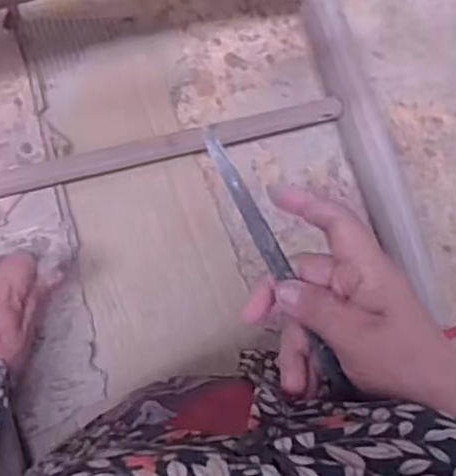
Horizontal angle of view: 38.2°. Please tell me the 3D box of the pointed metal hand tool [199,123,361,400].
[{"bbox_3d":[0.025,0.010,0.372,0.011,0.006,0.163,-26,87,-9],"label":"pointed metal hand tool"}]

